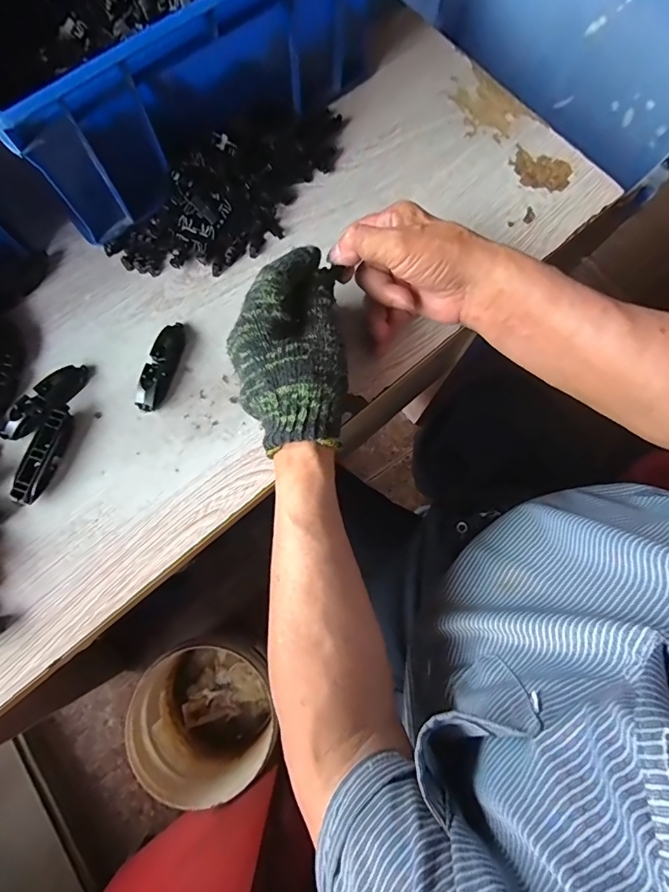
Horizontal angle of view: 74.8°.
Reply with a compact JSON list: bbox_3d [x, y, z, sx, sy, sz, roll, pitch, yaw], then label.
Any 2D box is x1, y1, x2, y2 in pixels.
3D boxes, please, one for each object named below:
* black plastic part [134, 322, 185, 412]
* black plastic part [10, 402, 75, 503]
[{"bbox_3d":[-0.145,-0.068,0.368,0.025,0.016,0.079,23,79,4],"label":"black plastic part"},{"bbox_3d":[-0.233,0.006,0.347,0.021,0.019,0.080,14,78,3],"label":"black plastic part"}]

